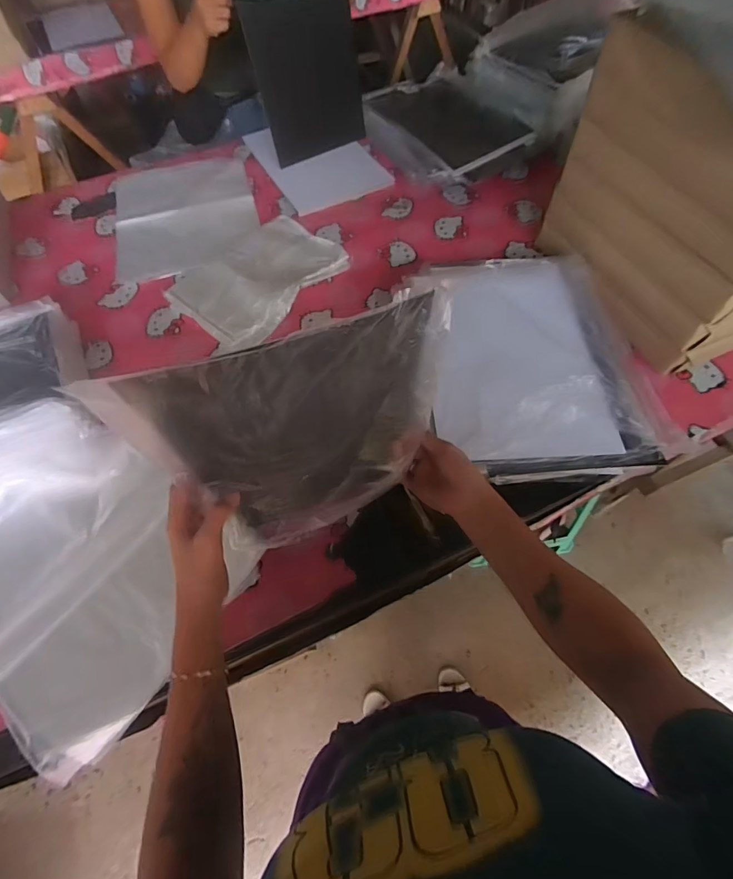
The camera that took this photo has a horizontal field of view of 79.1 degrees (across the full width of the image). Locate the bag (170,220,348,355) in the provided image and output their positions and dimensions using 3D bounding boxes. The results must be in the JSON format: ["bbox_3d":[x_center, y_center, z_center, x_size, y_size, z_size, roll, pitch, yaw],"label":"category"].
[{"bbox_3d":[-0.214,-0.331,0.895,0.330,0.035,0.259,-36,64,-17],"label":"bag"}]

